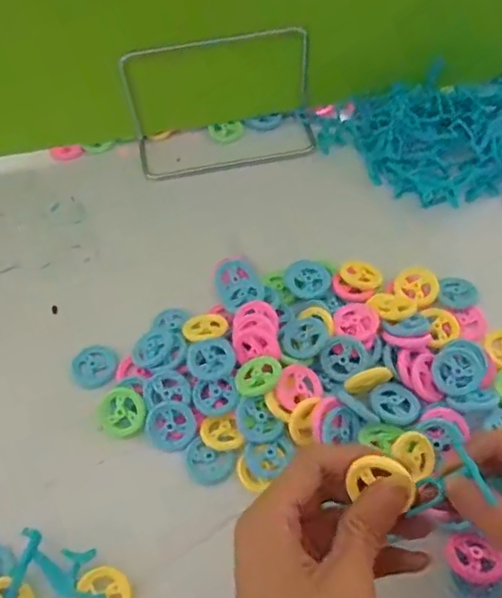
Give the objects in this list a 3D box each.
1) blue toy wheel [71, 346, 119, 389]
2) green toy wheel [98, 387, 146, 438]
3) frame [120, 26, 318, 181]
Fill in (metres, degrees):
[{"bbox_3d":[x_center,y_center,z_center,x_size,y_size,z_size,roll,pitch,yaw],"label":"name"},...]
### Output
[{"bbox_3d":[-0.103,0.044,0.382,0.030,0.004,0.030,-1,56,1],"label":"blue toy wheel"},{"bbox_3d":[-0.079,0.070,0.356,0.029,0.005,0.029,12,86,13],"label":"green toy wheel"},{"bbox_3d":[-0.021,-0.160,0.462,0.150,0.084,0.058,-12,56,-6],"label":"frame"}]

